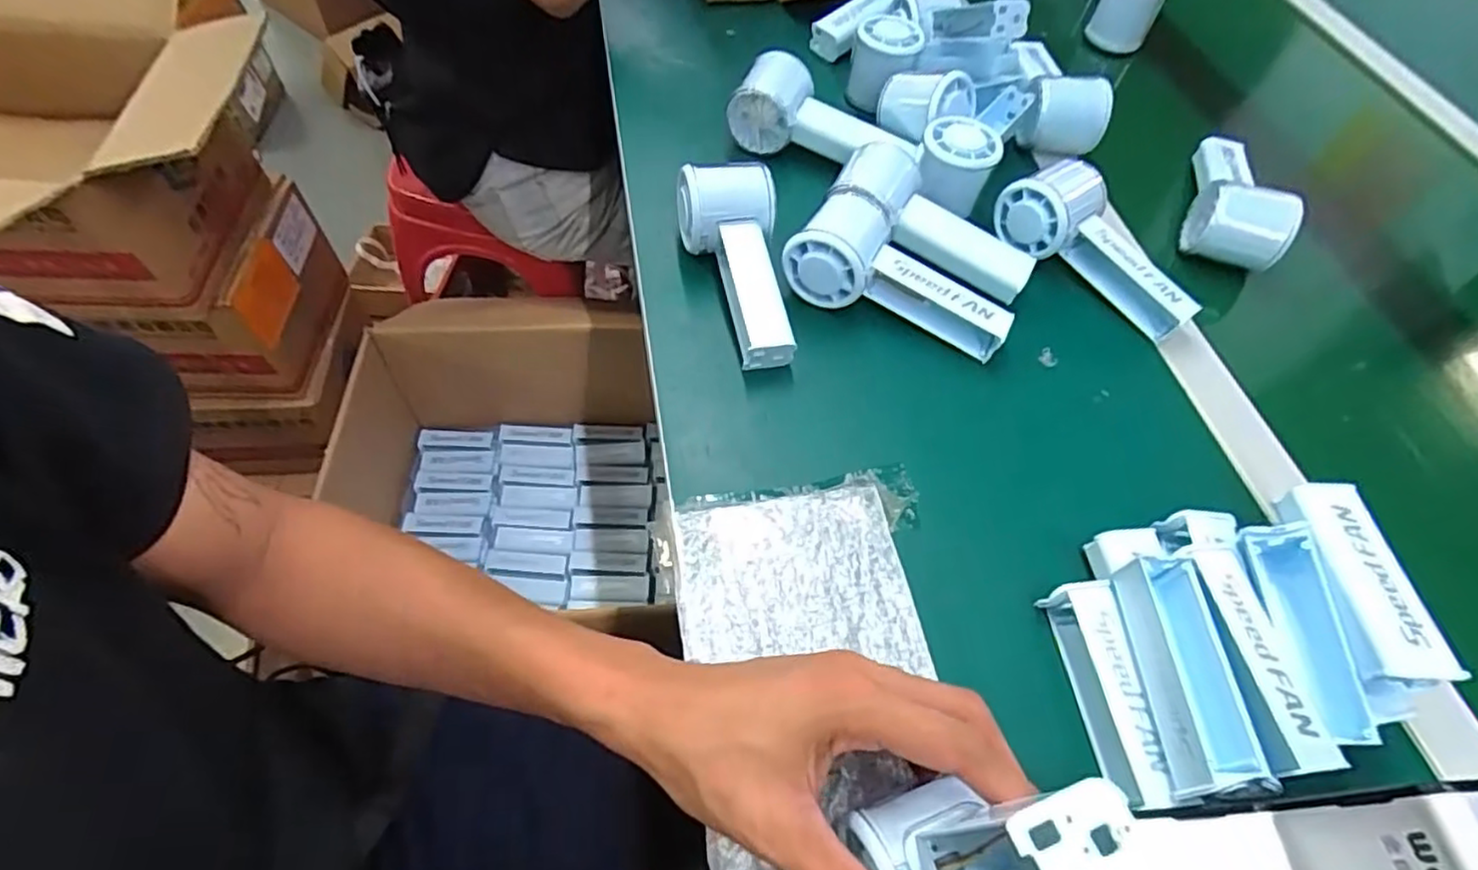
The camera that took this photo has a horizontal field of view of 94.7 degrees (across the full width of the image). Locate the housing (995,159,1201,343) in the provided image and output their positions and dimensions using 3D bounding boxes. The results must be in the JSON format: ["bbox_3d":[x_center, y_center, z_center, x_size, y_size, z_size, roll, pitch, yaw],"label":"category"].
[{"bbox_3d":[0.263,-0.136,0.490,0.073,0.052,0.150,-35,66,-24],"label":"housing"}]

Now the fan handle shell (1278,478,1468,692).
[{"bbox_3d":[0.306,0.071,0.336,0.036,0.018,0.097,1,57,-4],"label":"fan handle shell"}]

